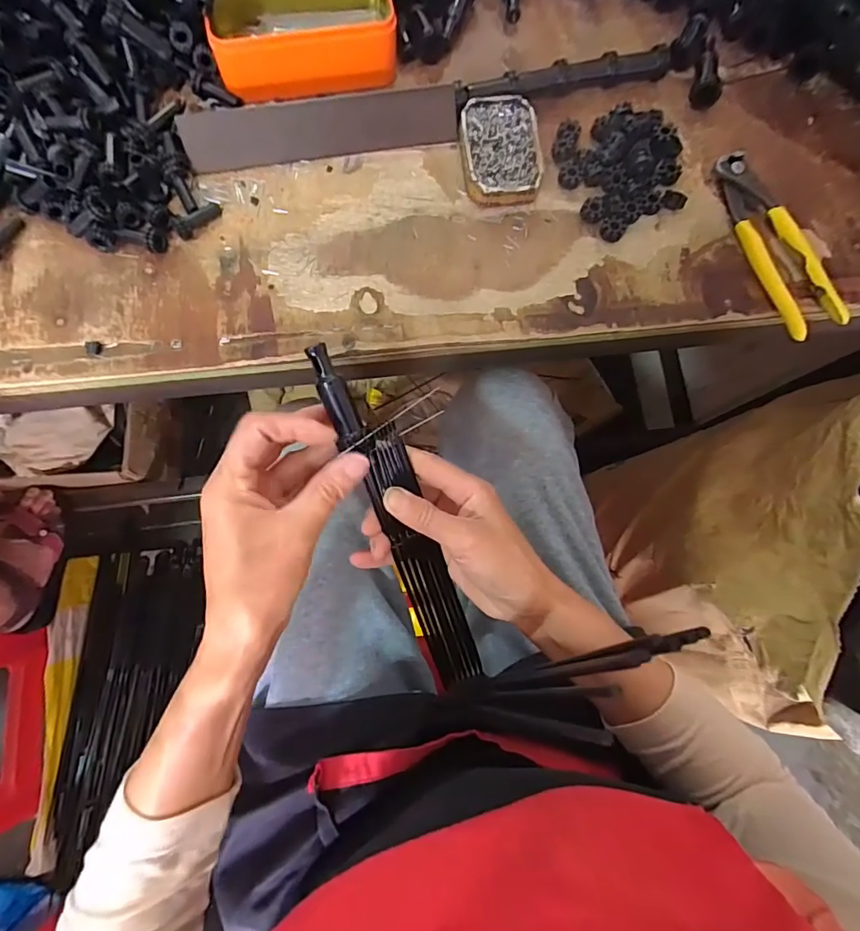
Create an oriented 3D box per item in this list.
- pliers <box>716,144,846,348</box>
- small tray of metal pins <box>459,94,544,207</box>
[{"bbox_3d":[0.283,-0.184,0.400,0.048,0.024,0.165,-17,81,-8],"label":"pliers"},{"bbox_3d":[0.058,-0.258,0.402,0.061,0.022,0.088,-5,80,-6],"label":"small tray of metal pins"}]

